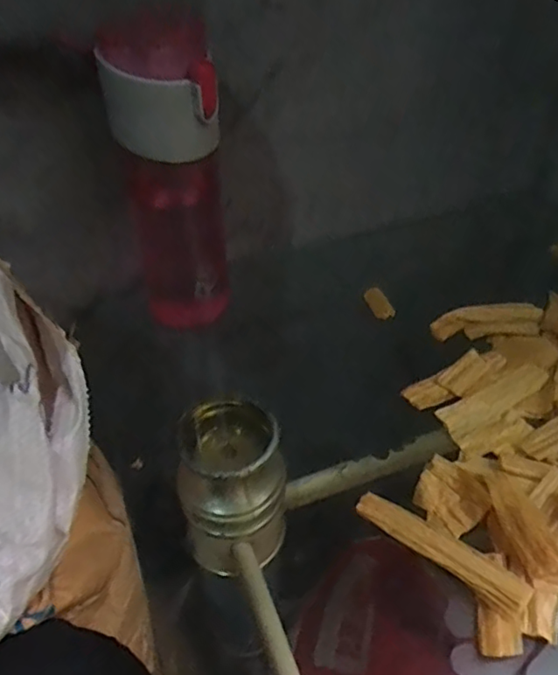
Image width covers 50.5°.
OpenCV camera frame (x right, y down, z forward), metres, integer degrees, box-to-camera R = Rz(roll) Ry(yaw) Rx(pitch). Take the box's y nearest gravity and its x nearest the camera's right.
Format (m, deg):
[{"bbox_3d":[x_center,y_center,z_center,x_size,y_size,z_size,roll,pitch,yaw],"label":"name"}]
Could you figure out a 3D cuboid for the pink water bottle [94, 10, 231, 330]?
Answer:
[{"bbox_3d":[-0.077,-0.109,0.441,0.076,0.215,0.088,-10,44,-10],"label":"pink water bottle"}]

